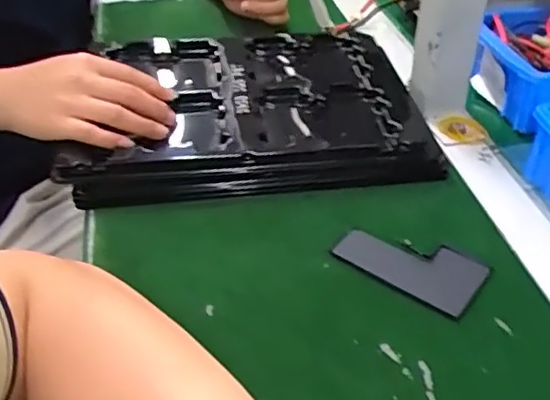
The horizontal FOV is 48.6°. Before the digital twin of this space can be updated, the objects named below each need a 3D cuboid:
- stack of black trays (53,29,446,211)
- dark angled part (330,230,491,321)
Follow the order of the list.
[{"bbox_3d":[-0.024,-0.090,0.536,0.291,0.036,0.210,-5,40,-5],"label":"stack of black trays"},{"bbox_3d":[0.092,0.041,0.415,0.095,0.005,0.050,24,46,27],"label":"dark angled part"}]

